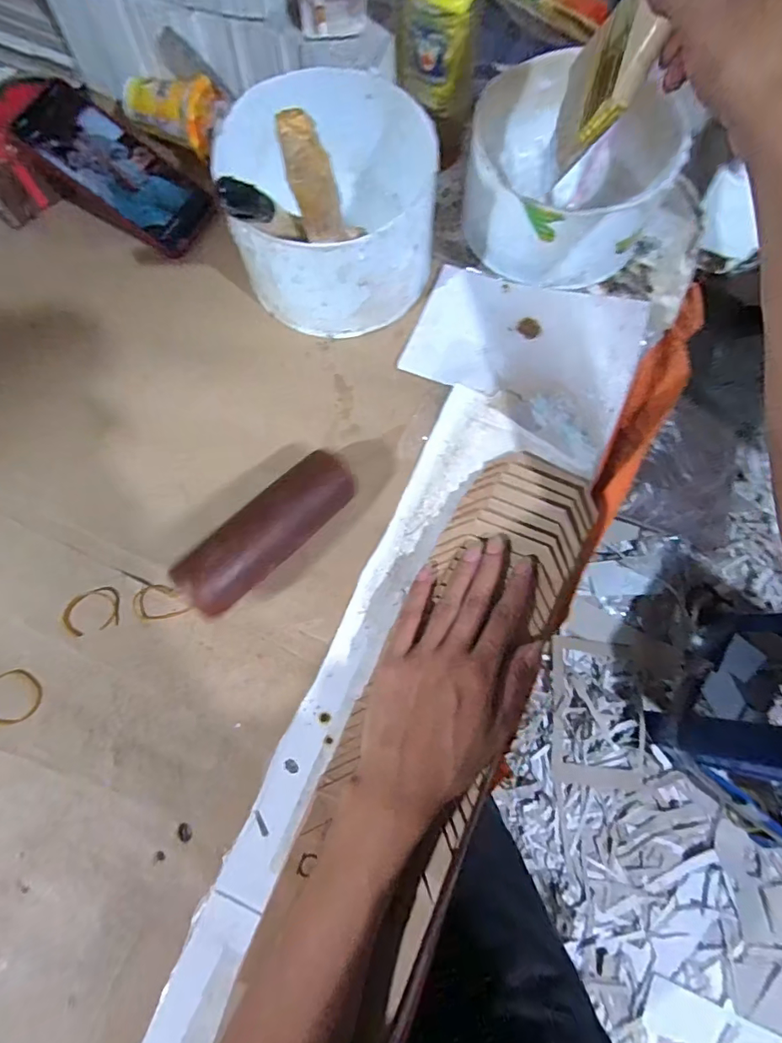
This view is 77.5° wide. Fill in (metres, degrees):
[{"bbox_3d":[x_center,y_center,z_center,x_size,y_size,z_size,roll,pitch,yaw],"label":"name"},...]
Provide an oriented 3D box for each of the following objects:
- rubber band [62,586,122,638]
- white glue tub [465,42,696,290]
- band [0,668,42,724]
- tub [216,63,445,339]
[{"bbox_3d":[-0.228,0.068,0.372,0.040,0.005,0.033,-15,75,-6],"label":"rubber band"},{"bbox_3d":[0.158,-0.313,0.444,0.172,0.087,0.173,12,74,1],"label":"white glue tub"},{"bbox_3d":[-0.276,0.127,0.351,0.044,0.006,0.037,-15,75,-6],"label":"band"},{"bbox_3d":[-0.049,-0.278,0.379,0.163,0.187,0.185,-21,76,-8],"label":"tub"}]

